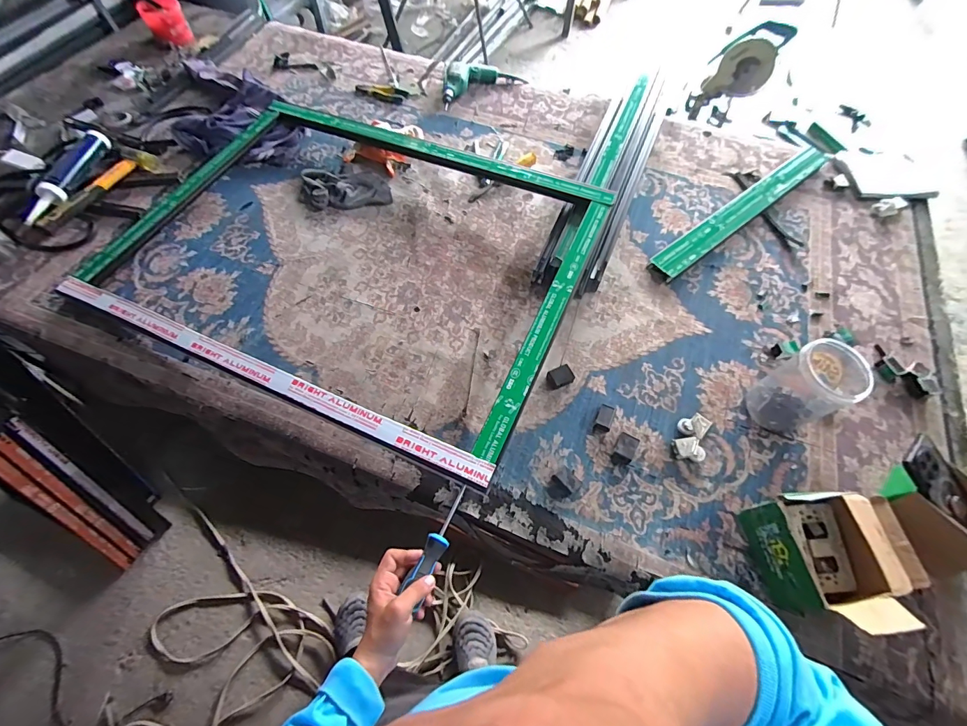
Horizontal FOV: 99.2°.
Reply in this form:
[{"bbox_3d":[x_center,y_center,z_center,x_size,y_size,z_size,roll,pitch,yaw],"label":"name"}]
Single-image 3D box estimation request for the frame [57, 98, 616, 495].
[{"bbox_3d":[-0.286,-0.275,0.886,0.957,0.059,0.745,20,62,15],"label":"frame"}]

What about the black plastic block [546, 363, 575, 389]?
[{"bbox_3d":[0.143,0.026,0.764,0.048,0.017,0.035,-24,63,-15],"label":"black plastic block"}]

